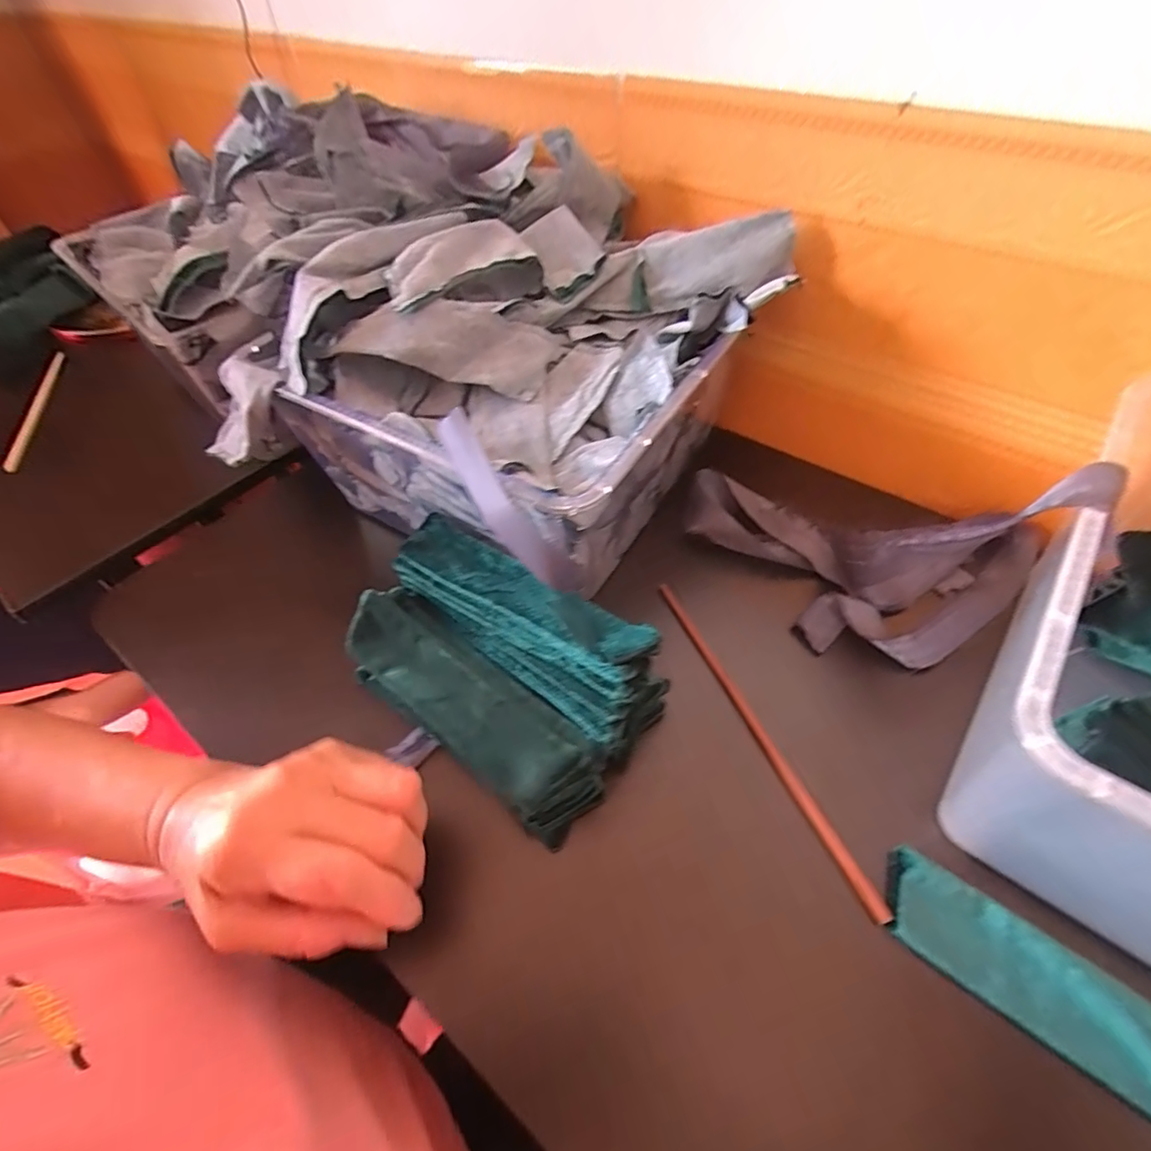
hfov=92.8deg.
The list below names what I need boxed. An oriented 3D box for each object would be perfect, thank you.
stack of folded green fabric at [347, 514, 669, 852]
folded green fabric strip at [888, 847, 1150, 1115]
[{"bbox_3d":[-0.050,0.056,0.345,0.192,0.070,0.115,27,58,22],"label":"stack of folded green fabric"},{"bbox_3d":[0.238,0.203,0.256,0.171,0.016,0.044,31,60,24],"label":"folded green fabric strip"}]

